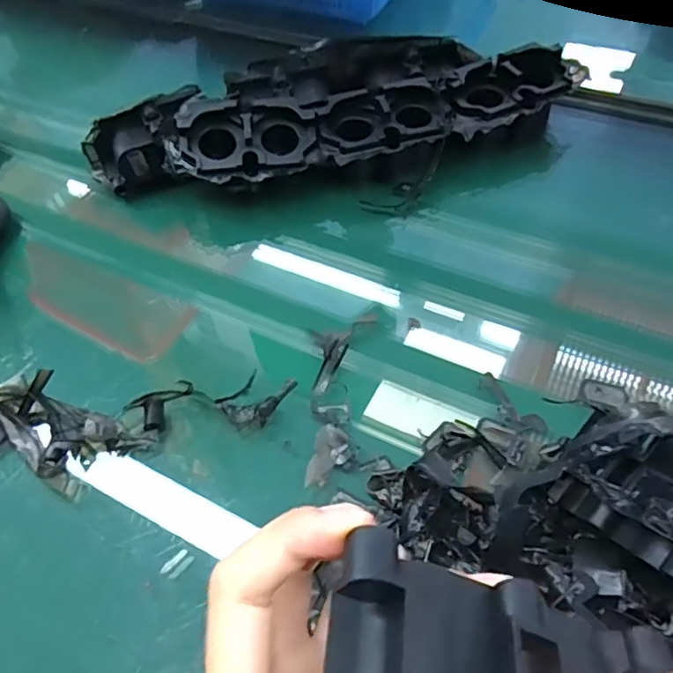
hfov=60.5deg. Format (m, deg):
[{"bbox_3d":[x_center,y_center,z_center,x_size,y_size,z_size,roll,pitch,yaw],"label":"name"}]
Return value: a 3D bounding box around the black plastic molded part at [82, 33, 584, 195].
[{"bbox_3d":[-0.002,-0.170,0.451,0.380,0.057,0.122,-17,56,-6],"label":"black plastic molded part"}]

